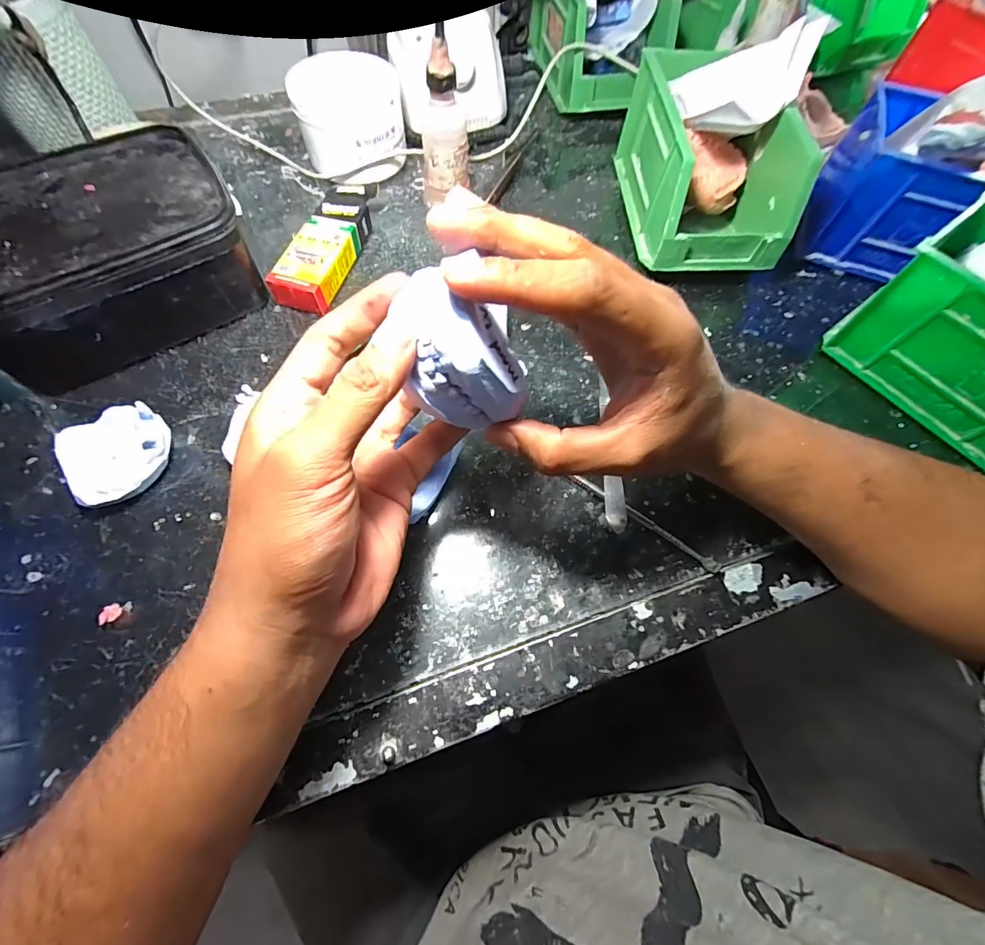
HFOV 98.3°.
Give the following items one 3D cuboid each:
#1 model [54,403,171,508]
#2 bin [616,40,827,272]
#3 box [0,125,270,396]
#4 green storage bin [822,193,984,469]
[{"bbox_3d":[-0.232,-0.013,0.264,0.057,0.024,0.061,1,66,-2],"label":"model"},{"bbox_3d":[0.173,-0.249,0.352,0.095,0.090,0.165,-2,66,-3],"label":"bin"},{"bbox_3d":[-0.267,-0.146,0.296,0.186,0.073,0.140,-39,73,-17],"label":"box"},{"bbox_3d":[0.339,-0.079,0.277,0.083,0.104,0.169,-34,72,-16],"label":"green storage bin"}]

